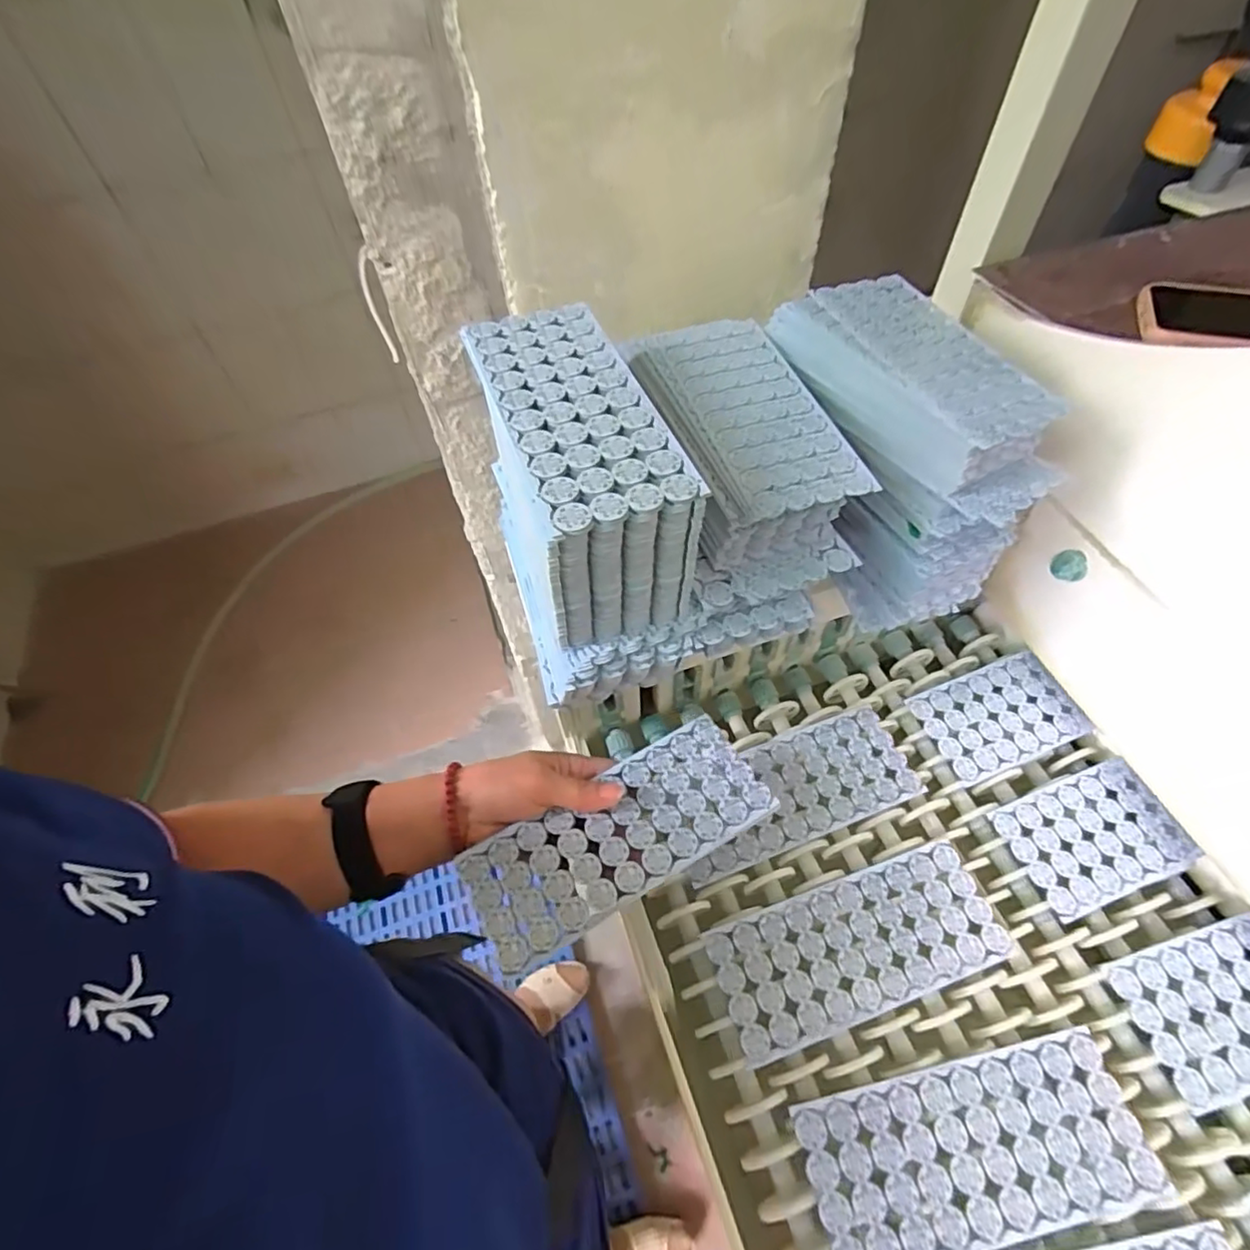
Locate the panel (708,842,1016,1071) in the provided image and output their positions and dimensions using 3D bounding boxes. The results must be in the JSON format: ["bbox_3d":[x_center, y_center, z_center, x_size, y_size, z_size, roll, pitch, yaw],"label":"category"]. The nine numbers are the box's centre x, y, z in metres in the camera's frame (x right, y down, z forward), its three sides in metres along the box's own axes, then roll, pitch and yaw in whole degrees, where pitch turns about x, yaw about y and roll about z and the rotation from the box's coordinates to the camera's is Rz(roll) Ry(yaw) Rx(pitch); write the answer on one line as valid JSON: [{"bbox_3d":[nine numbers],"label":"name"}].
[{"bbox_3d":[0.163,0.223,0.438,0.201,0.004,0.081,-17,56,-9],"label":"panel"}]

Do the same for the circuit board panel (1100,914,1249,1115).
[{"bbox_3d":[0.398,0.249,0.411,0.129,0.004,0.082,-15,56,-7],"label":"circuit board panel"}]

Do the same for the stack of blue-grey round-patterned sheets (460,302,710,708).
[{"bbox_3d":[-0.028,-0.077,0.414,0.099,0.153,0.203,-14,56,-7],"label":"stack of blue-grey round-patterned sheets"}]

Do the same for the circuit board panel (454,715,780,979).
[{"bbox_3d":[-0.002,0.136,0.409,0.194,0.007,0.082,-26,58,-17],"label":"circuit board panel"}]

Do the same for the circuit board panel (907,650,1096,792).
[{"bbox_3d":[0.320,0.077,0.535,0.131,0.007,0.083,-20,57,-10],"label":"circuit board panel"}]

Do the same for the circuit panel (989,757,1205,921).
[{"bbox_3d":[0.358,0.158,0.475,0.128,0.004,0.082,-18,57,-9],"label":"circuit panel"}]

